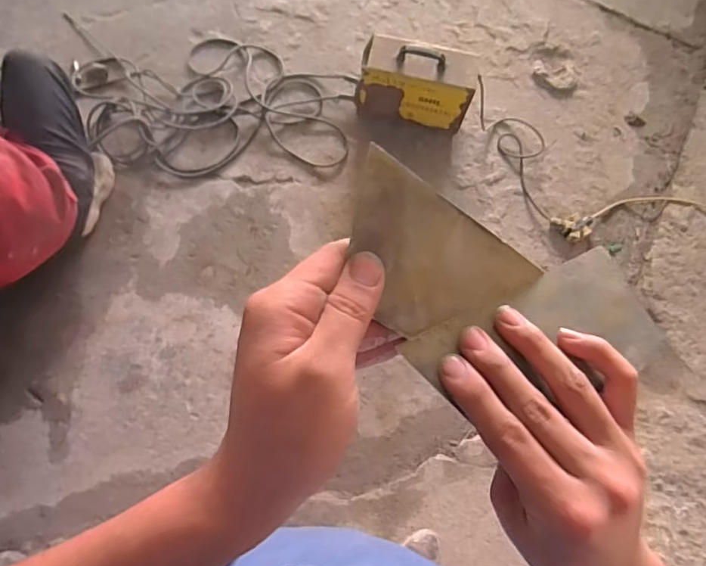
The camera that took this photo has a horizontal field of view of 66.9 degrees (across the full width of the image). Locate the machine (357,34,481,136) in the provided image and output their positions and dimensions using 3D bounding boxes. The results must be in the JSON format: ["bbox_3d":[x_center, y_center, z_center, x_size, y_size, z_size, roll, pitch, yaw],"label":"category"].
[{"bbox_3d":[0.212,-0.675,1.820,0.380,0.284,0.162,10,70,-1],"label":"machine"}]

